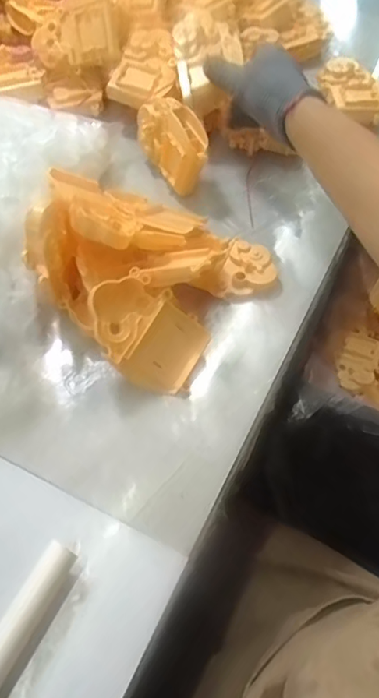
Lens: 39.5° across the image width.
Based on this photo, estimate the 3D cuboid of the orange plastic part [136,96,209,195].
[{"bbox_3d":[-0.016,-0.207,0.531,0.033,0.077,0.080,-34,66,-22],"label":"orange plastic part"}]

